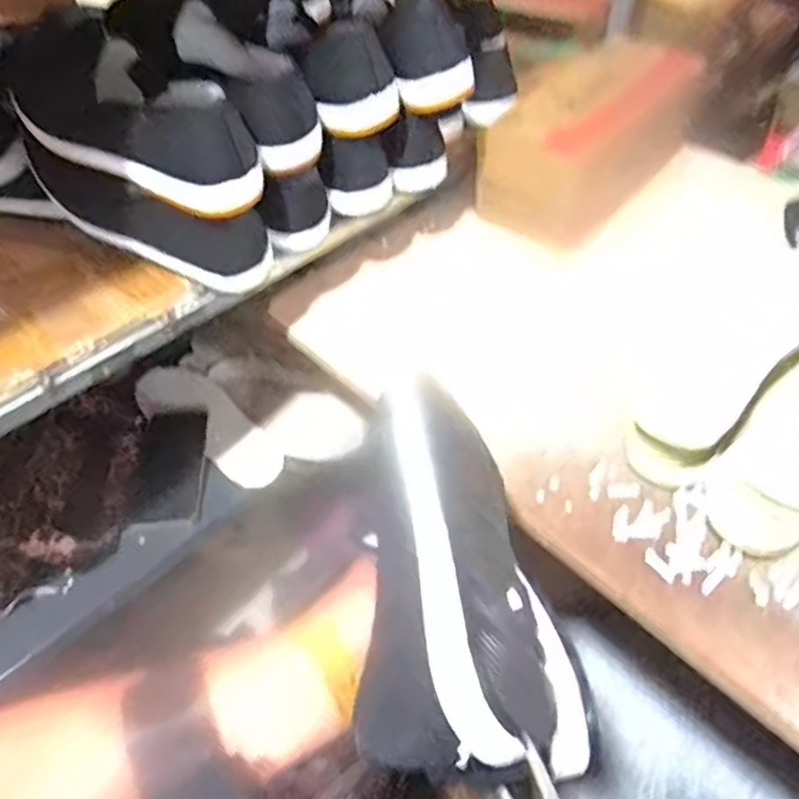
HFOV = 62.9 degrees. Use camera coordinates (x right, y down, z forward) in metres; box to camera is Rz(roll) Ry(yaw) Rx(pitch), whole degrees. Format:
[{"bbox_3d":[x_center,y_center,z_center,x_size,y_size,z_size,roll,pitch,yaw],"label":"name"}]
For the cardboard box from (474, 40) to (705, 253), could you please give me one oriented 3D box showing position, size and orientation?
[{"bbox_3d":[0.234,-0.307,0.783,0.167,0.117,0.268,29,53,25],"label":"cardboard box"}]

